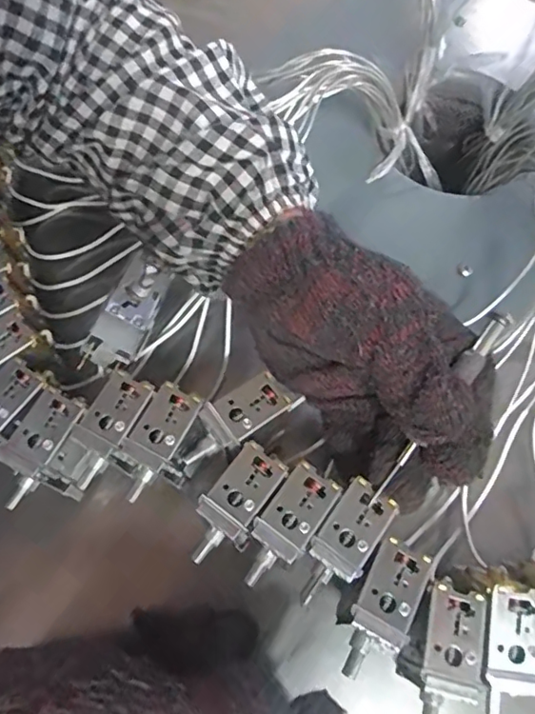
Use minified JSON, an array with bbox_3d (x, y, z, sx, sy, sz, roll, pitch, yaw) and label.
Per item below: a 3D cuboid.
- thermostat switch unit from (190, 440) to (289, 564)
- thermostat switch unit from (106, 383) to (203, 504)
[{"bbox_3d":[-0.013,0.064,0.235,0.024,0.017,0.050,32,67,13],"label":"thermostat switch unit"},{"bbox_3d":[-0.051,0.037,0.245,0.023,0.017,0.052,31,80,12],"label":"thermostat switch unit"}]

